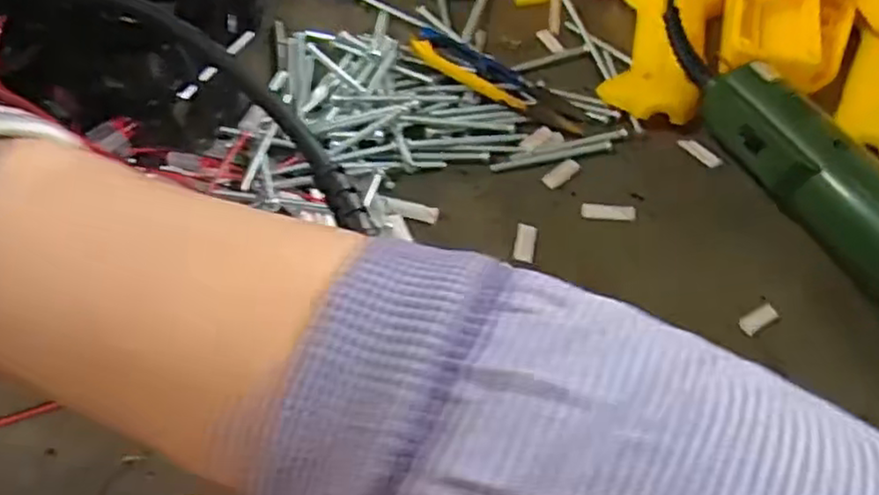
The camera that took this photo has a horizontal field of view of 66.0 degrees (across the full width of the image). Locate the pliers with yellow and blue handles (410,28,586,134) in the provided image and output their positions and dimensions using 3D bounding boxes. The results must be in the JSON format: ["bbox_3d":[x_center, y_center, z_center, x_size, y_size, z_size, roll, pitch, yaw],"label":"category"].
[{"bbox_3d":[0.031,-0.085,0.347,0.095,0.006,0.024,29,61,0],"label":"pliers with yellow and blue handles"}]

